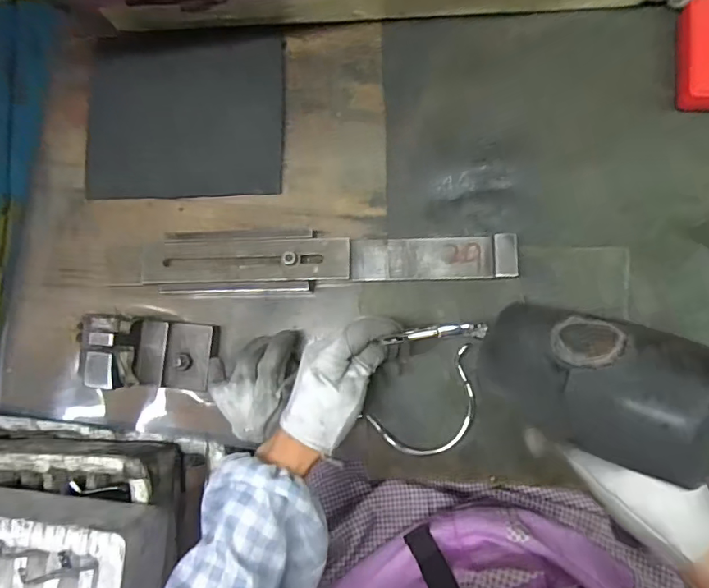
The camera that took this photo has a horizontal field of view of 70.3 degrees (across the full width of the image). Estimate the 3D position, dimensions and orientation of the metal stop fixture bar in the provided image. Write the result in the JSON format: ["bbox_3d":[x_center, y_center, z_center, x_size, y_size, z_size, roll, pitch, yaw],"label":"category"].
[{"bbox_3d":[-0.032,-0.031,0.474,0.349,0.024,0.058,0,84,7],"label":"metal stop fixture bar"}]

